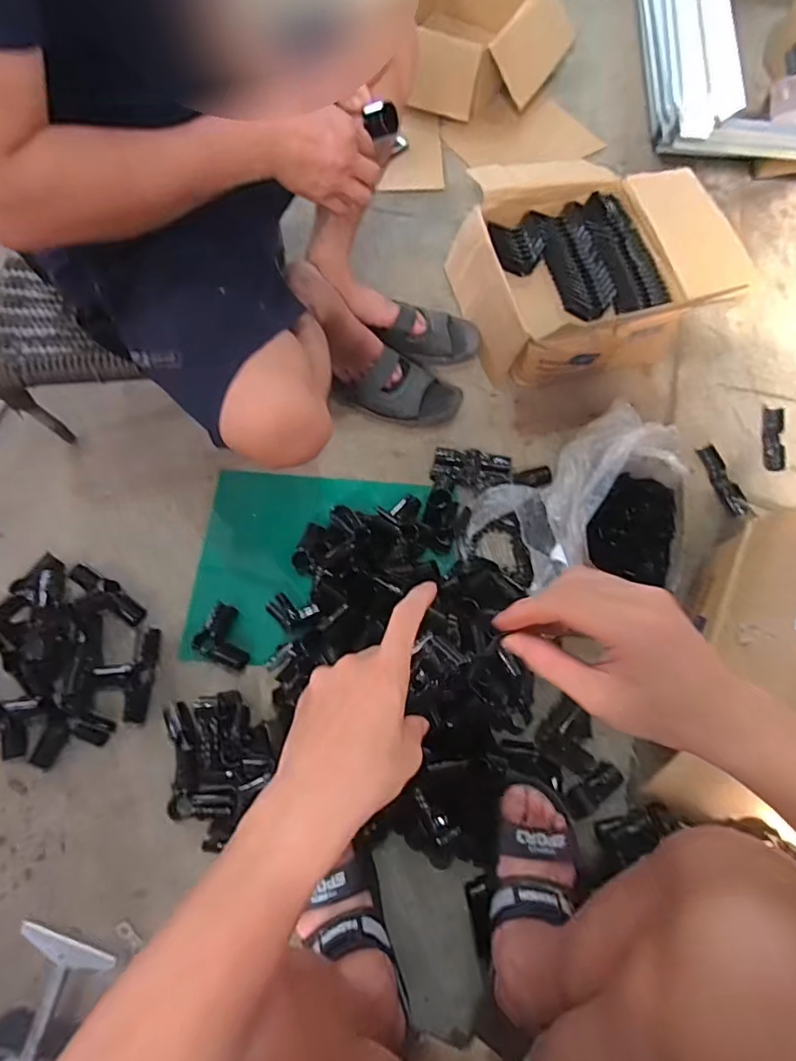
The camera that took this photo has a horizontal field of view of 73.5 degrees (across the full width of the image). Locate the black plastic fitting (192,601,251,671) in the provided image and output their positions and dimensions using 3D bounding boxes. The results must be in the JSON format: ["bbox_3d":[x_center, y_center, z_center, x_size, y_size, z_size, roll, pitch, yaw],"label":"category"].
[{"bbox_3d":[-0.248,0.153,0.780,0.084,0.024,0.078,21,72,8],"label":"black plastic fitting"}]

